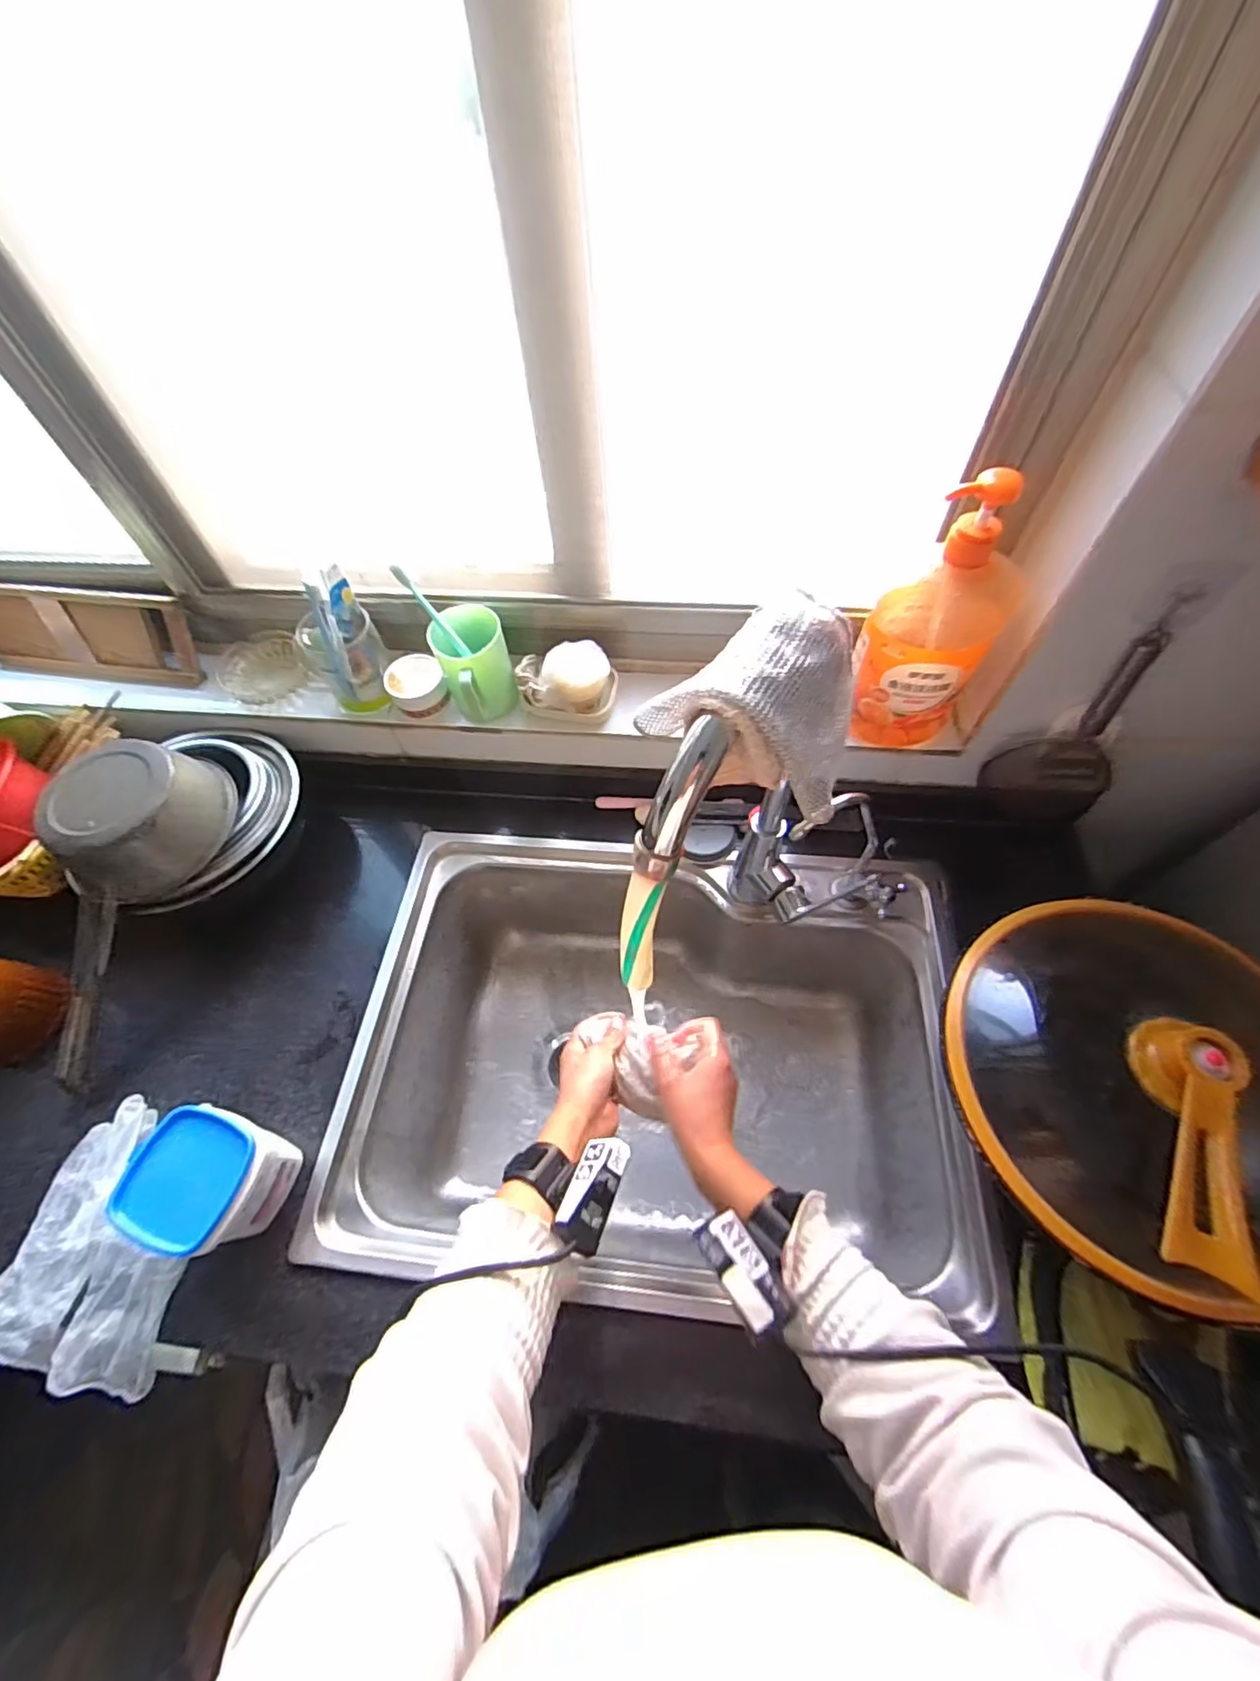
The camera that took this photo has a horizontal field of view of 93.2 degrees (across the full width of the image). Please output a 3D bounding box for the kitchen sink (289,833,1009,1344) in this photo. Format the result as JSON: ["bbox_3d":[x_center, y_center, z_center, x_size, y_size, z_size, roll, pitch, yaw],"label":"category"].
[{"bbox_3d":[0.028,0.250,0.709,0.613,0.230,0.447,4,59,4],"label":"kitchen sink"}]

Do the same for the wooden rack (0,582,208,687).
[{"bbox_3d":[-0.679,-0.257,0.742,0.287,0.104,0.025,6,31,6],"label":"wooden rack"}]

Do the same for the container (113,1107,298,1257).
[{"bbox_3d":[-0.359,0.295,0.523,0.100,0.107,0.096,11,60,9],"label":"container"}]

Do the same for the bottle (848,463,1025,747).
[{"bbox_3d":[0.283,-0.194,0.561,0.113,0.270,0.086,29,64,18],"label":"bottle"}]

